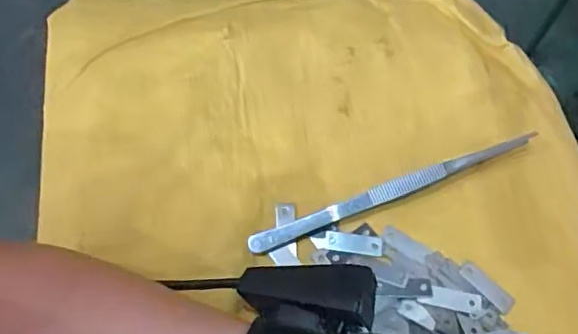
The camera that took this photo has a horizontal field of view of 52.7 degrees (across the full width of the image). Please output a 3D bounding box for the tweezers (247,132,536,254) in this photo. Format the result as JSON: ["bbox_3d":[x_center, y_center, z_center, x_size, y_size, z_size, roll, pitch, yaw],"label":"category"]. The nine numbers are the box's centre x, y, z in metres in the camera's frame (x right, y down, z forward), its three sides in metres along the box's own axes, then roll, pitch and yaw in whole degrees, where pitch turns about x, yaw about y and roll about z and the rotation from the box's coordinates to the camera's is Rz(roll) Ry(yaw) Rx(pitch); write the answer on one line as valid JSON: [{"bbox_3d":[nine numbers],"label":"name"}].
[{"bbox_3d":[0.064,0.014,0.362,0.186,0.014,0.011,-20,66,-9],"label":"tweezers"}]

